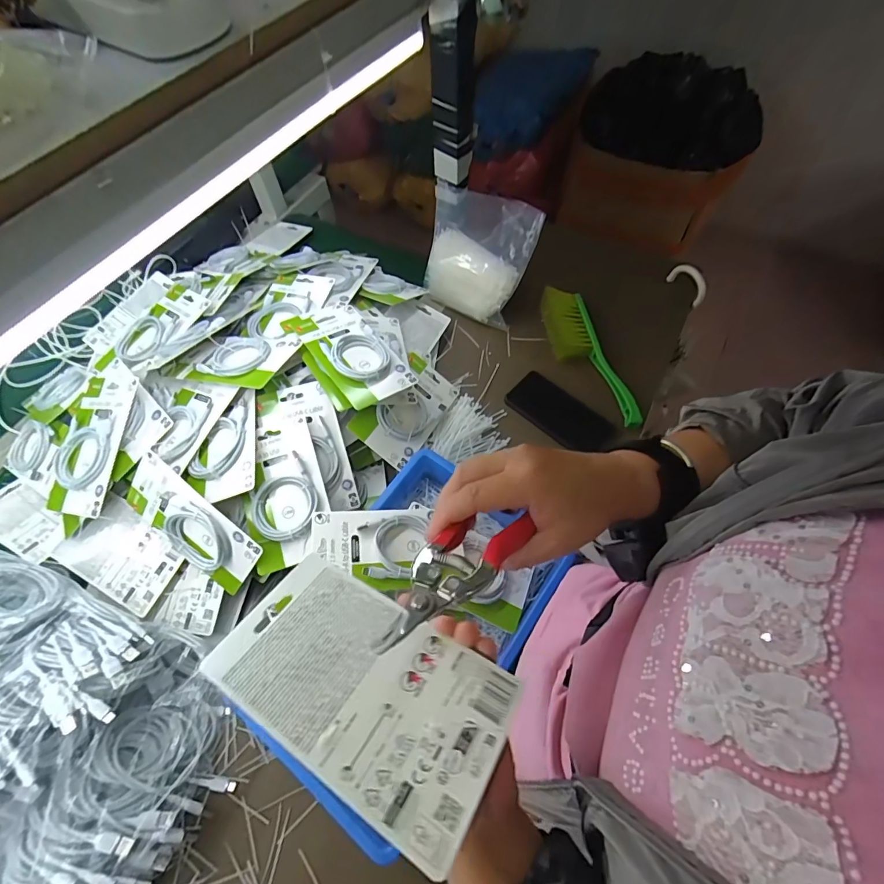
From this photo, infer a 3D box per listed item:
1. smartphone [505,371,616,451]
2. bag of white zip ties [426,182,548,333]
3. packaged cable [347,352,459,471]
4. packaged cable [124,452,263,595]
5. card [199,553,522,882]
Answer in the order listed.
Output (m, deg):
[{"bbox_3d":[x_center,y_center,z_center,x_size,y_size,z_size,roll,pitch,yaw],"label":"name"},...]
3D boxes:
[{"bbox_3d":[0.189,-0.045,0.682,0.166,0.017,0.078,35,69,18],"label":"smartphone"},{"bbox_3d":[0.056,-0.311,0.722,0.172,0.193,0.036,22,35,7],"label":"bag of white zip ties"},{"bbox_3d":[-0.047,-0.053,0.629,0.097,0.024,0.176,41,55,-10],"label":"packaged cable"},{"bbox_3d":[-0.302,0.100,0.503,0.180,0.098,0.020,39,26,3],"label":"packaged cable"},{"bbox_3d":[-0.051,0.142,0.260,0.176,0.004,0.098,22,44,24],"label":"card"}]

